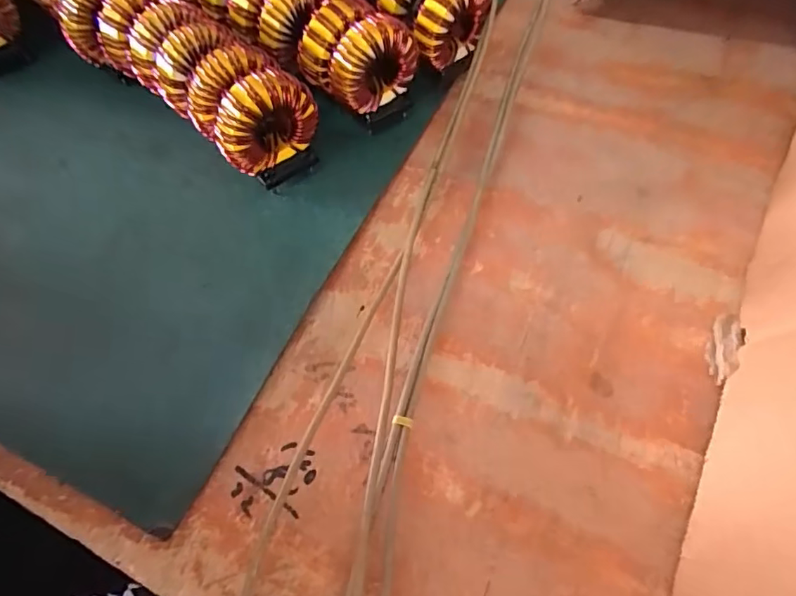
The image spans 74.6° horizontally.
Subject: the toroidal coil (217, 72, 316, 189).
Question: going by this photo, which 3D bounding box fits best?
[{"bbox_3d":[-0.062,-0.080,0.258,0.048,0.055,0.017,-20,57,-10],"label":"toroidal coil"}]

